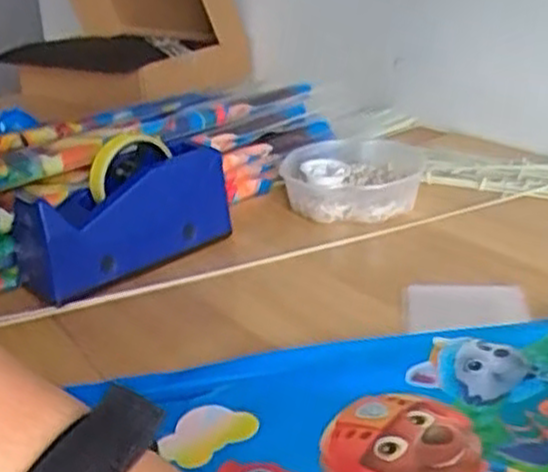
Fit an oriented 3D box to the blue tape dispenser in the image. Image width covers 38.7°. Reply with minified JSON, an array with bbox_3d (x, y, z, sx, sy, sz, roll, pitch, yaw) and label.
[{"bbox_3d":[-0.146,-0.025,0.746,0.081,0.119,0.204,17,29,40],"label":"blue tape dispenser"}]

